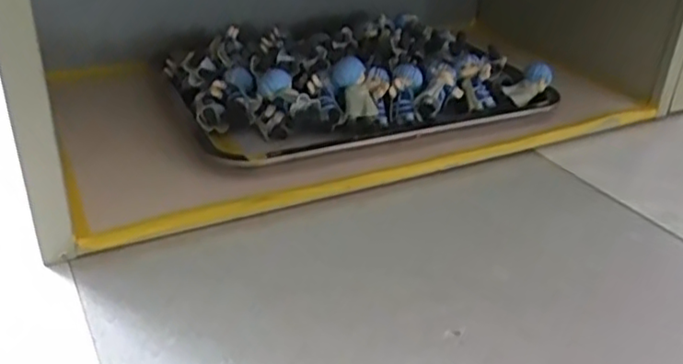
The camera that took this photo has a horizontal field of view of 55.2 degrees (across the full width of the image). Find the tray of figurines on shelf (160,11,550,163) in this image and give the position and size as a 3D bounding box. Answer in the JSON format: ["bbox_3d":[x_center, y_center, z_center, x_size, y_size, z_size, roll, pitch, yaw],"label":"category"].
[{"bbox_3d":[0.021,-0.101,0.633,0.346,0.070,0.230,-8,32,-19],"label":"tray of figurines on shelf"}]

